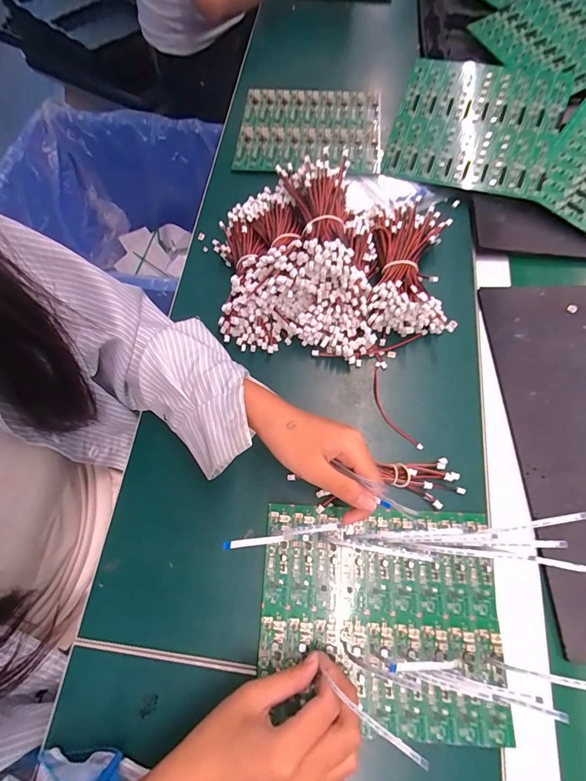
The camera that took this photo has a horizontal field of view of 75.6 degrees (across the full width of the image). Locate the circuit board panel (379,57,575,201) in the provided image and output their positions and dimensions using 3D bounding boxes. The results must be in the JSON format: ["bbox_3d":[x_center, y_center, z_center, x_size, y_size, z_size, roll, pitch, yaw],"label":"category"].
[{"bbox_3d":[0.239,-0.352,0.506,0.204,0.015,0.179,20,94,15],"label":"circuit board panel"}]

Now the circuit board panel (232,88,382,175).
[{"bbox_3d":[0.023,-0.379,0.550,0.204,0.017,0.167,5,69,3],"label":"circuit board panel"}]

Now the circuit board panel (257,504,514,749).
[{"bbox_3d":[0.072,0.186,0.318,0.193,0.006,0.161,3,69,3],"label":"circuit board panel"}]

